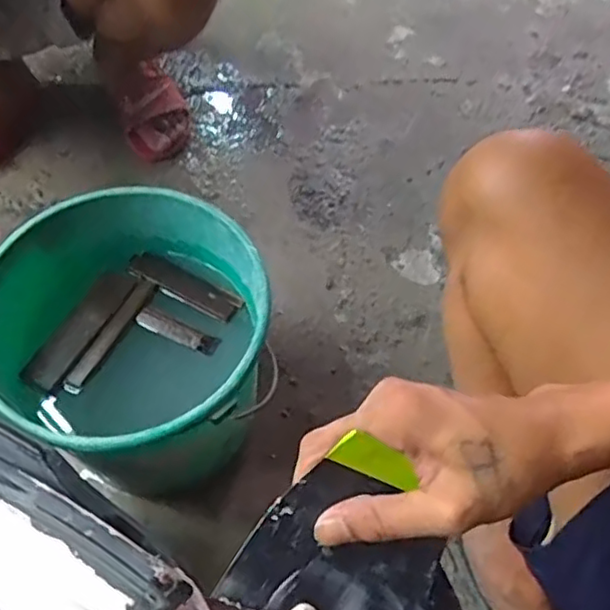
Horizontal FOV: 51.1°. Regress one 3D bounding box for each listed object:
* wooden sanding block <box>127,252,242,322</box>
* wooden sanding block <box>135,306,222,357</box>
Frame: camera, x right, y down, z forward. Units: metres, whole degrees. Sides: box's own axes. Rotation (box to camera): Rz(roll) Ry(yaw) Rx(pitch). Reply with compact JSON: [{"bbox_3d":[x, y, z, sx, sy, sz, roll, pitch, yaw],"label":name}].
[{"bbox_3d":[-0.134,-0.022,0.714,0.133,0.010,0.035,26,61,13],"label":"wooden sanding block"},{"bbox_3d":[-0.138,0.028,0.693,0.092,0.010,0.023,20,60,10],"label":"wooden sanding block"}]

